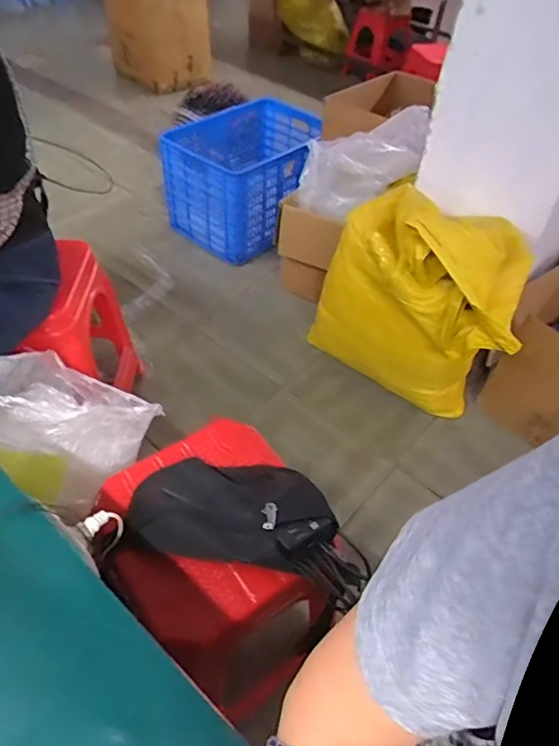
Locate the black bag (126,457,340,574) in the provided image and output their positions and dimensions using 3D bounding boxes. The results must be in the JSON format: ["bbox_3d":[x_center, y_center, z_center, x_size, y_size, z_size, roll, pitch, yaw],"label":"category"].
[{"bbox_3d":[-0.062,0.175,0.702,0.276,0.054,0.154,7,47,2],"label":"black bag"}]

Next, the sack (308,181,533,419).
[{"bbox_3d":[0.373,-0.191,1.390,0.540,0.514,0.268,35,53,25],"label":"sack"}]

